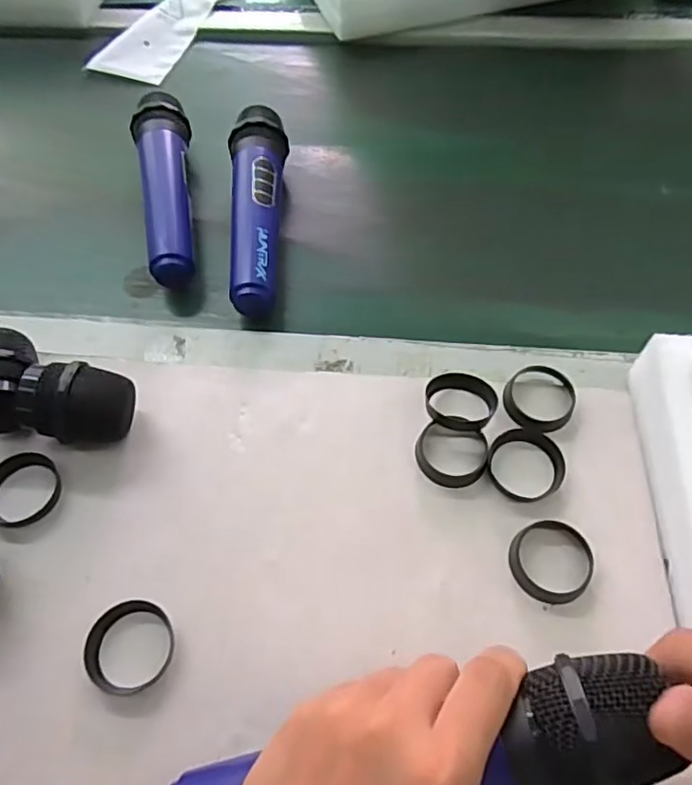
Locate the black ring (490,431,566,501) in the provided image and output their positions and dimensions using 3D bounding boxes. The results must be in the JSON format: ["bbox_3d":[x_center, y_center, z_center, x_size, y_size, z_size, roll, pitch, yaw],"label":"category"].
[{"bbox_3d":[0.106,0.042,0.357,0.043,0.009,0.042,-1,58,1],"label":"black ring"}]

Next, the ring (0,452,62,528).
[{"bbox_3d":[-0.192,0.057,0.358,0.043,0.010,0.044,-1,58,1],"label":"ring"}]

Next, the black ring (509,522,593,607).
[{"bbox_3d":[0.111,0.092,0.328,0.043,0.009,0.044,-1,58,1],"label":"black ring"}]

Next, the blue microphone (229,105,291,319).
[{"bbox_3d":[-0.067,-0.145,0.464,0.041,0.036,0.191,-4,58,-1],"label":"blue microphone"}]

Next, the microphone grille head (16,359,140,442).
[{"bbox_3d":[-0.162,0.009,0.363,0.057,0.051,0.044,9,58,7],"label":"microphone grille head"}]

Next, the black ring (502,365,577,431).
[{"bbox_3d":[0.121,0.005,0.378,0.042,0.013,0.047,26,62,17],"label":"black ring"}]

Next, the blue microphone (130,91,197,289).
[{"bbox_3d":[-0.141,-0.162,0.489,0.043,0.052,0.187,-13,58,-6],"label":"blue microphone"}]

